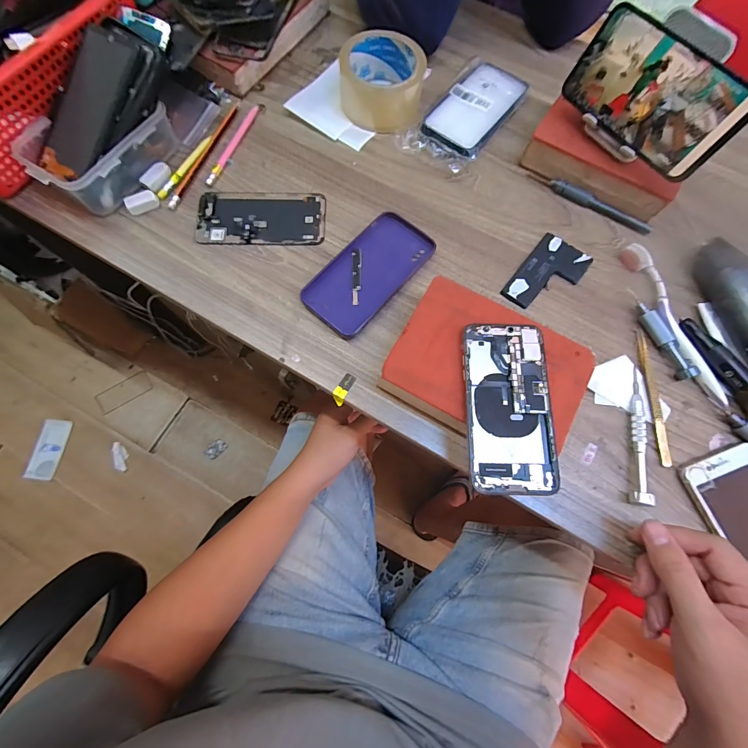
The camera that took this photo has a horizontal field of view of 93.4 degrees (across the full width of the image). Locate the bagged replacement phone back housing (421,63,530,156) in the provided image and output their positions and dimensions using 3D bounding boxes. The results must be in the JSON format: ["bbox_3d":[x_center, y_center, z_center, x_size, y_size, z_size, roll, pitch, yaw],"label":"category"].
[{"bbox_3d":[0.124,-0.326,0.436,0.073,0.016,0.147,36,76,10],"label":"bagged replacement phone back housing"}]

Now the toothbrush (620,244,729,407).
[{"bbox_3d":[0.297,-0.053,0.353,0.023,0.014,0.177,-12,73,-4],"label":"toothbrush"}]

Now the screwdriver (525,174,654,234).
[{"bbox_3d":[0.245,-0.197,0.402,0.144,0.016,0.013,31,75,9],"label":"screwdriver"}]

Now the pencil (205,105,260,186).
[{"bbox_3d":[-0.166,-0.272,0.415,0.011,0.005,0.130,18,73,5],"label":"pencil"}]

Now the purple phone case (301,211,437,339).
[{"bbox_3d":[-0.004,-0.107,0.368,0.075,0.009,0.145,39,76,10],"label":"purple phone case"}]

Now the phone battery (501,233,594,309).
[{"bbox_3d":[0.184,-0.104,0.373,0.056,0.007,0.095,38,76,10],"label":"phone battery"}]

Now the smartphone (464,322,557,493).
[{"bbox_3d":[0.110,0.026,0.291,0.067,0.009,0.139,2,73,0],"label":"smartphone"}]

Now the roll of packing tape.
[{"bbox_3d":[0.011,-0.346,0.416,0.091,0.056,0.090,0,73,-1],"label":"roll of packing tape"}]

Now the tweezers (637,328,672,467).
[{"bbox_3d":[0.267,0.019,0.335,0.013,0.008,0.131,2,73,0],"label":"tweezers"}]

